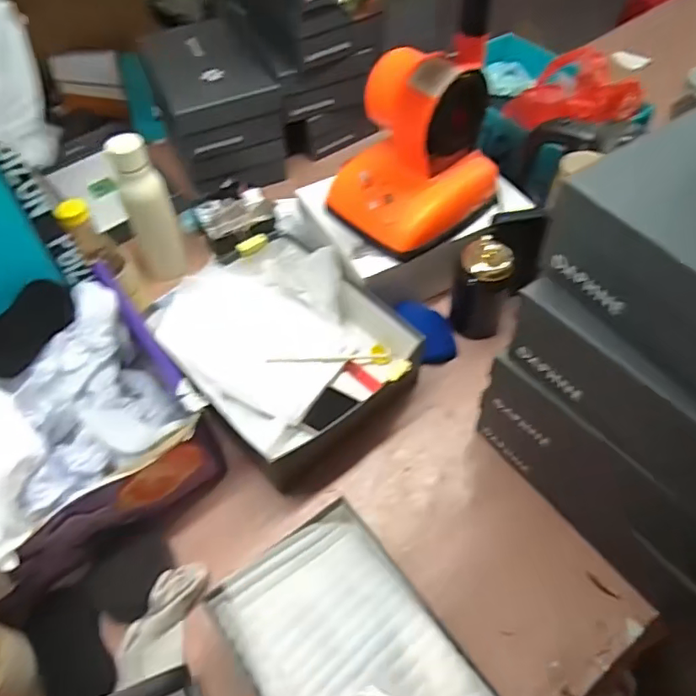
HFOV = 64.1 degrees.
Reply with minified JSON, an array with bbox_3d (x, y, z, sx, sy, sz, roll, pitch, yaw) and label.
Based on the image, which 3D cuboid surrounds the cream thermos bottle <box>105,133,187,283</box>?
[{"bbox_3d":[-0.304,-0.206,0.851,0.065,0.225,0.056,-6,54,-1],"label":"cream thermos bottle"}]

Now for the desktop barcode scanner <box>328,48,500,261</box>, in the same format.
[{"bbox_3d":[0.086,-0.272,0.756,0.196,0.193,0.171,-39,61,-22],"label":"desktop barcode scanner"}]

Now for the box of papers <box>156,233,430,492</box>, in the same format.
[{"bbox_3d":[-0.091,-0.006,0.774,0.284,0.107,0.317,-33,59,-19],"label":"box of papers"}]

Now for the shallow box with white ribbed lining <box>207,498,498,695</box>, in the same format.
[{"bbox_3d":[0.013,0.296,0.507,0.167,0.033,0.285,-31,59,-18],"label":"shallow box with white ribbed lining"}]

